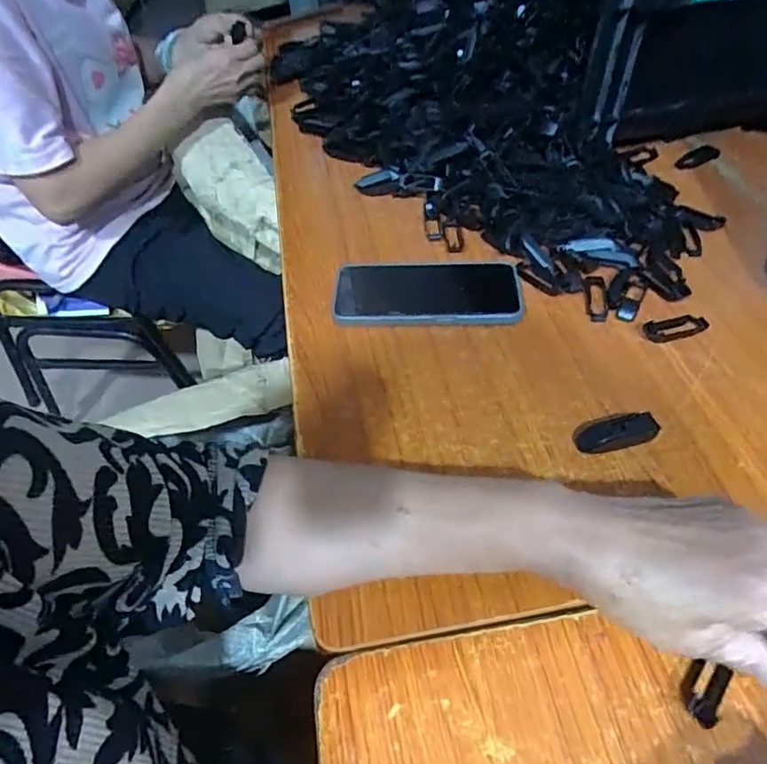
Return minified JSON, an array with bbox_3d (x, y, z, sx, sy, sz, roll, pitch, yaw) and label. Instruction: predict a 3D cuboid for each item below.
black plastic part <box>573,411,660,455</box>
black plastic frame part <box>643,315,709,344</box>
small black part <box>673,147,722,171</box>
[{"bbox_3d":[0.165,0.035,0.393,0.059,0.012,0.025,-11,49,-6],"label":"black plastic part"},{"bbox_3d":[0.245,-0.044,0.461,0.056,0.007,0.021,-10,49,-5],"label":"black plastic frame part"},{"bbox_3d":[0.361,-0.259,0.644,0.048,0.018,0.016,-18,49,5],"label":"small black part"}]

